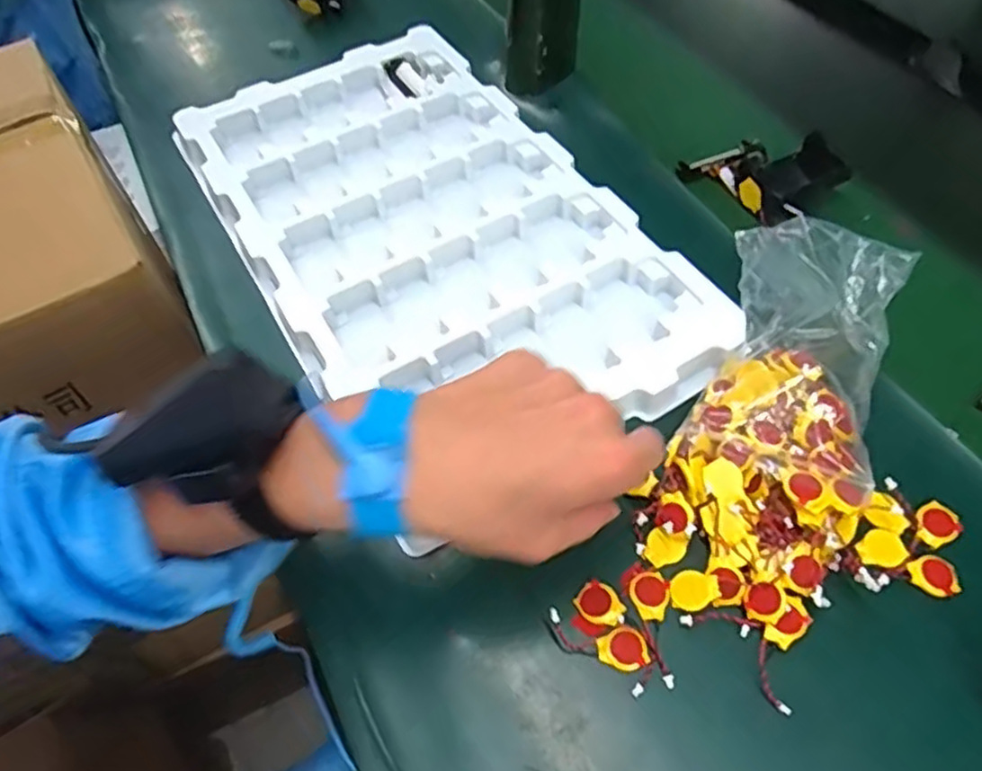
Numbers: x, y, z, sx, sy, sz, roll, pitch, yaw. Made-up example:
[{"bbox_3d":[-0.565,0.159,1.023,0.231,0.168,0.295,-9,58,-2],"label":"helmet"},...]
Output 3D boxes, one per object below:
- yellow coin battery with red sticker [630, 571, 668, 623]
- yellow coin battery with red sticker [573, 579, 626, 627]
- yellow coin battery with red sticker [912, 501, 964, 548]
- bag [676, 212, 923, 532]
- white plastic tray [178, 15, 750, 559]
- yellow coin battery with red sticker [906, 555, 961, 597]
[{"bbox_3d":[0.079,0.106,0.343,0.018,0.004,0.025,6,55,6],"label":"yellow coin battery with red sticker"},{"bbox_3d":[0.055,0.110,0.341,0.023,0.004,0.020,37,64,24],"label":"yellow coin battery with red sticker"},{"bbox_3d":[0.235,0.073,0.359,0.023,0.005,0.020,-24,58,-15],"label":"yellow coin battery with red sticker"},{"bbox_3d":[0.169,-0.008,0.376,0.097,0.069,0.165,20,59,17],"label":"bag"},{"bbox_3d":[-0.046,-0.117,0.490,0.243,0.031,0.417,-26,58,-16],"label":"white plastic tray"},{"bbox_3d":[0.225,0.096,0.344,0.024,0.004,0.020,-13,56,-7],"label":"yellow coin battery with red sticker"}]

